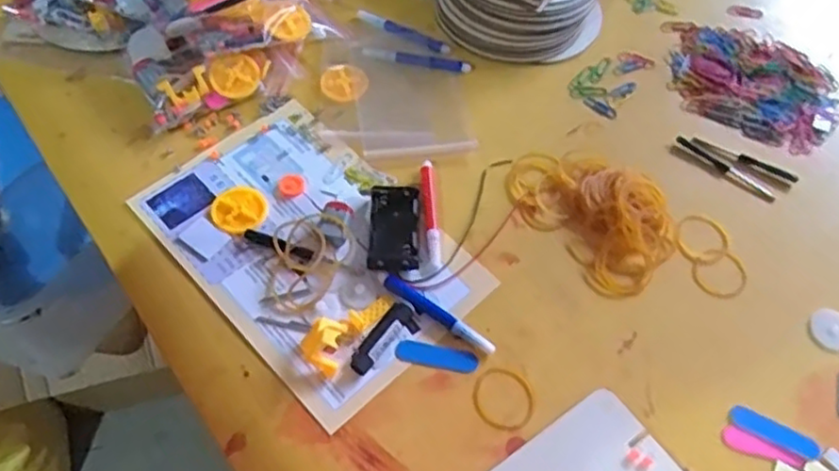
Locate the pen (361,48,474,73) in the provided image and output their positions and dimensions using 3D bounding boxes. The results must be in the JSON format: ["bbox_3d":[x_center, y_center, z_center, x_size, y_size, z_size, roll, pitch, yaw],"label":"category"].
[{"bbox_3d":[-0.002,-0.133,0.514,0.081,0.005,0.011,8,58,1],"label":"pen"}]

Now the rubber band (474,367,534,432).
[{"bbox_3d":[0.048,0.093,0.385,0.033,0.004,0.037,-6,59,-7],"label":"rubber band"}]

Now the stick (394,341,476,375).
[{"bbox_3d":[0.010,0.070,0.392,0.047,0.004,0.013,10,58,3],"label":"stick"}]

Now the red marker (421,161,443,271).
[{"bbox_3d":[0.008,-0.015,0.439,0.009,0.007,0.079,-2,58,-5],"label":"red marker"}]

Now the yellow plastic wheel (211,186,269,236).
[{"bbox_3d":[-0.116,-0.016,0.437,0.034,0.006,0.034,1,58,-2],"label":"yellow plastic wheel"}]

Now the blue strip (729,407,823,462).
[{"bbox_3d":[0.199,0.110,0.377,0.049,0.004,0.014,25,60,12],"label":"blue strip"}]

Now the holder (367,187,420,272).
[{"bbox_3d":[-0.016,-0.007,0.426,0.031,0.016,0.060,1,58,-2],"label":"holder"}]

